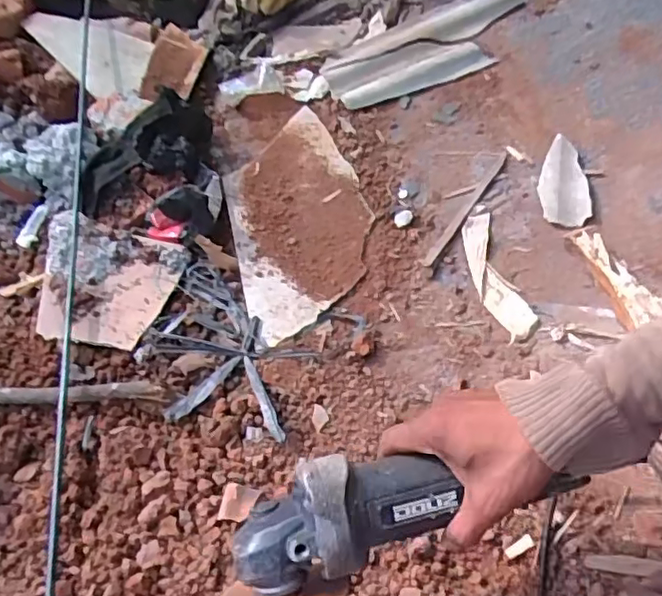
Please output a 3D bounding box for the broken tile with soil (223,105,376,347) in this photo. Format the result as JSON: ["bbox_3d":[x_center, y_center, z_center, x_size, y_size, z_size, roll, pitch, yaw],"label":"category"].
[{"bbox_3d":[-0.046,-0.119,0.850,0.178,0.010,0.393,-13,51,-6],"label":"broken tile with soil"}]

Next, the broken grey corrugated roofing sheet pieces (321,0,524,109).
[{"bbox_3d":[0.173,-0.427,1.060,0.393,0.033,0.192,-21,52,-13],"label":"broken grey corrugated roofing sheet pieces"}]

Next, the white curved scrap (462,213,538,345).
[{"bbox_3d":[0.193,-0.032,0.749,0.047,0.010,0.187,-10,51,-4],"label":"white curved scrap"}]

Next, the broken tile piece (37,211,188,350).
[{"bbox_3d":[-0.287,-0.025,0.769,0.194,0.014,0.177,12,53,9],"label":"broken tile piece"}]

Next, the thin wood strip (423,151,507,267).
[{"bbox_3d":[0.180,-0.119,0.824,0.015,0.006,0.228,16,55,37],"label":"thin wood strip"}]

